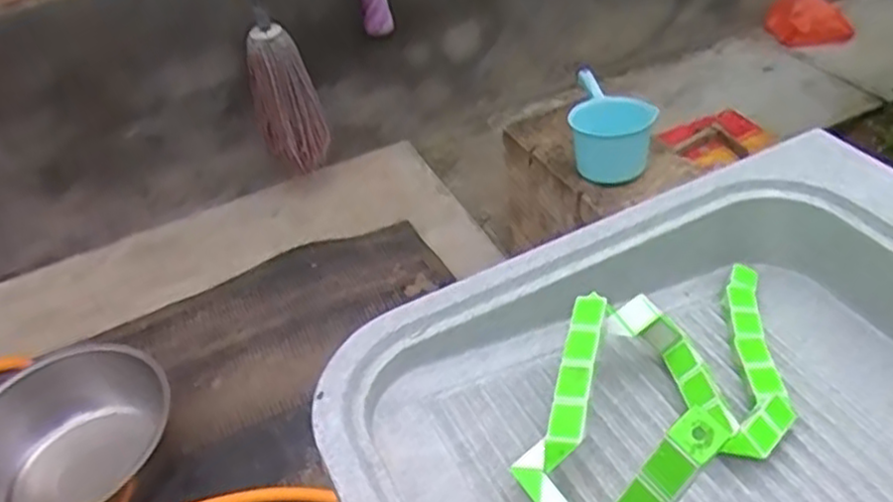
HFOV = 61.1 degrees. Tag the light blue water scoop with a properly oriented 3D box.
[{"bbox_3d":[0.314,-0.246,1.447,0.151,0.135,0.208,1,40,10],"label":"light blue water scoop"}]

